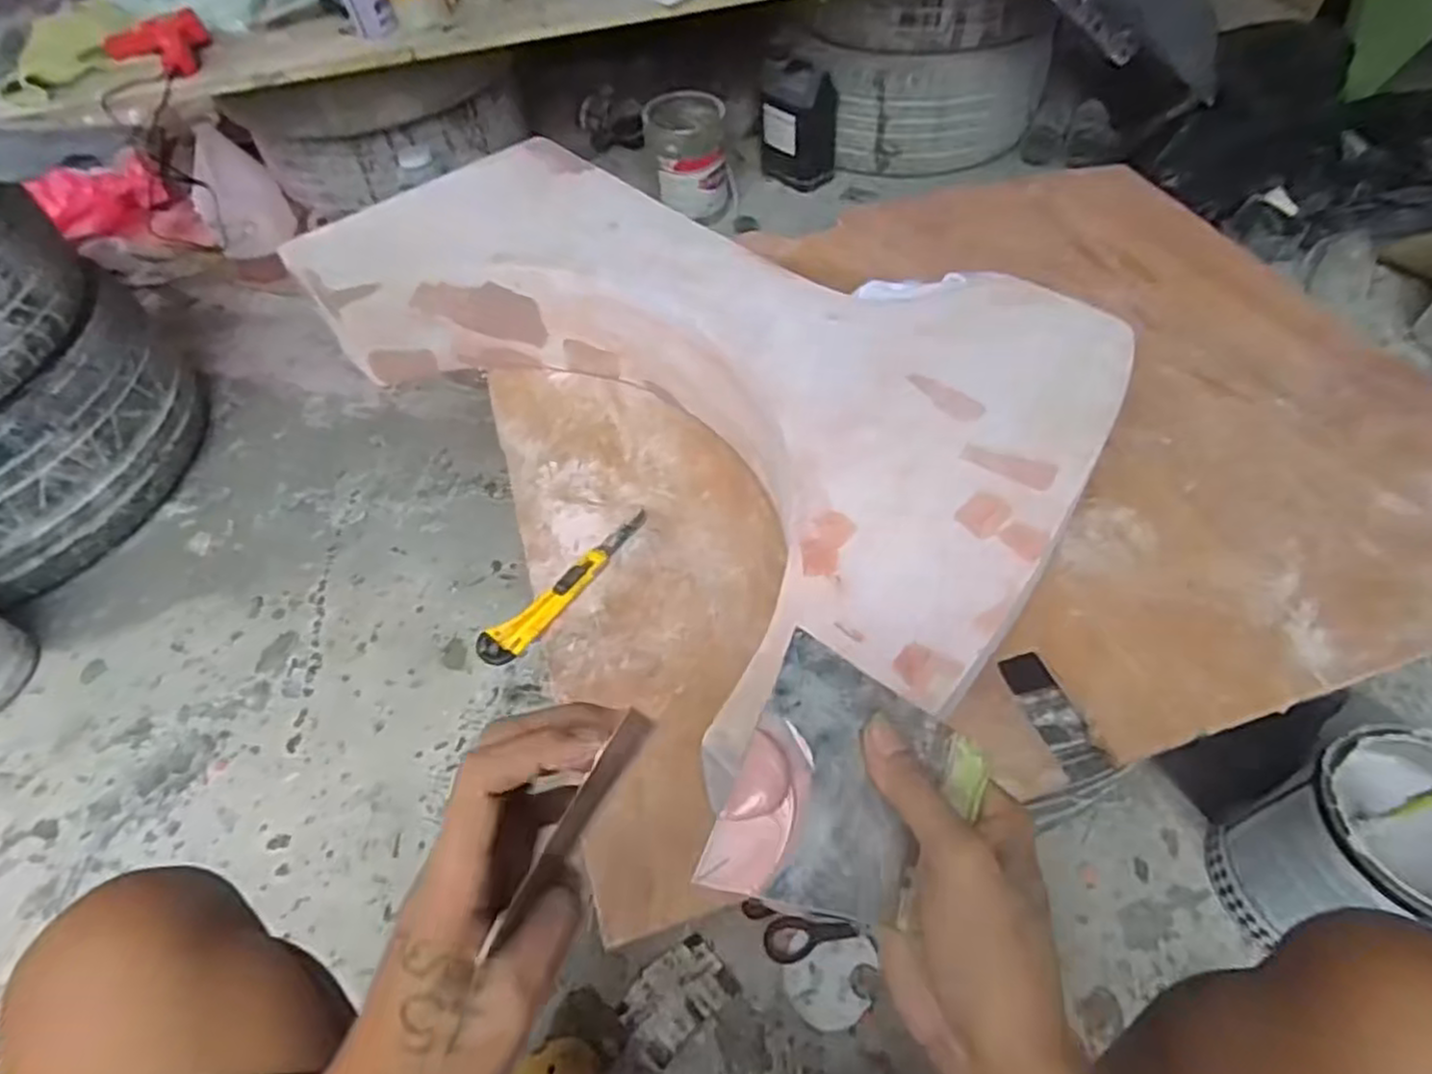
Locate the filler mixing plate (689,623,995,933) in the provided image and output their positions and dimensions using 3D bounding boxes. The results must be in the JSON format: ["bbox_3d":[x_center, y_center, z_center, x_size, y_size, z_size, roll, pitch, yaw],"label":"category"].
[{"bbox_3d":[0.058,0.107,0.310,0.095,0.008,0.108,23,64,6],"label":"filler mixing plate"}]

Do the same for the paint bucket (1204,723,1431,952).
[{"bbox_3d":[0.565,0.279,0.642,0.148,0.199,0.148,-2,52,3],"label":"paint bucket"}]

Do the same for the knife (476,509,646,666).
[{"bbox_3d":[-0.134,0.041,0.672,0.036,0.013,0.200,33,61,26],"label":"knife"}]

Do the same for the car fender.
[{"bbox_3d":[-0.073,-0.172,0.758,0.857,0.139,0.426,28,60,24],"label":"car fender"}]

